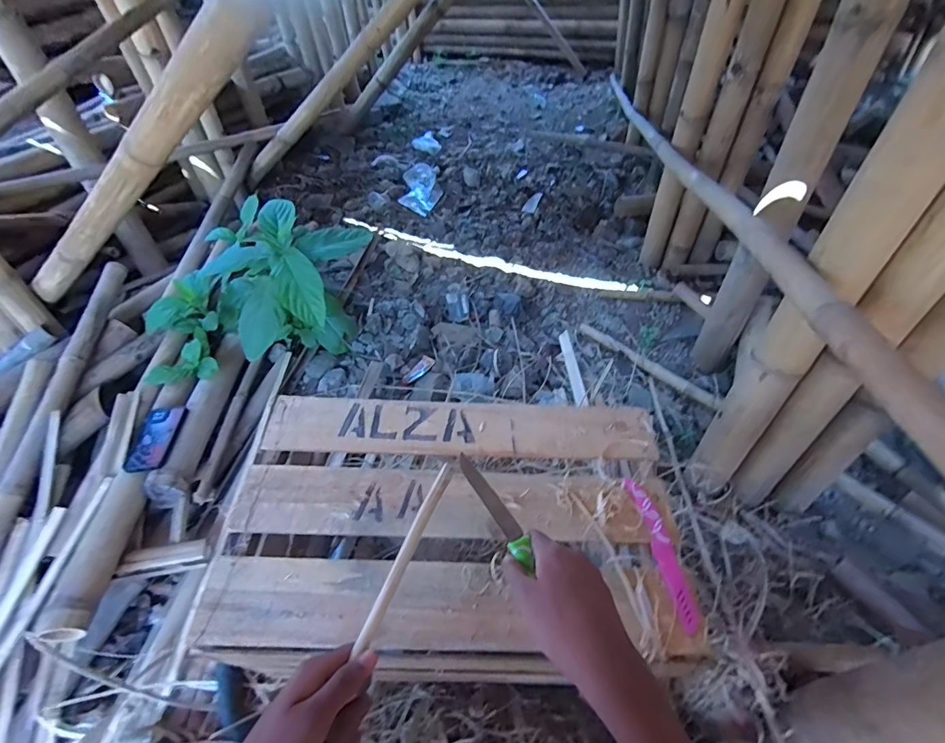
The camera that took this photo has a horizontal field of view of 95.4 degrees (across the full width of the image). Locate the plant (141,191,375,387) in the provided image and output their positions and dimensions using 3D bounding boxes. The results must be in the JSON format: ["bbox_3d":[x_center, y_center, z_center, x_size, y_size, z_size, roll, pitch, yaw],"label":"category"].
[{"bbox_3d":[-0.610,-0.189,1.172,0.501,0.359,0.501,15,48,12],"label":"plant"}]

